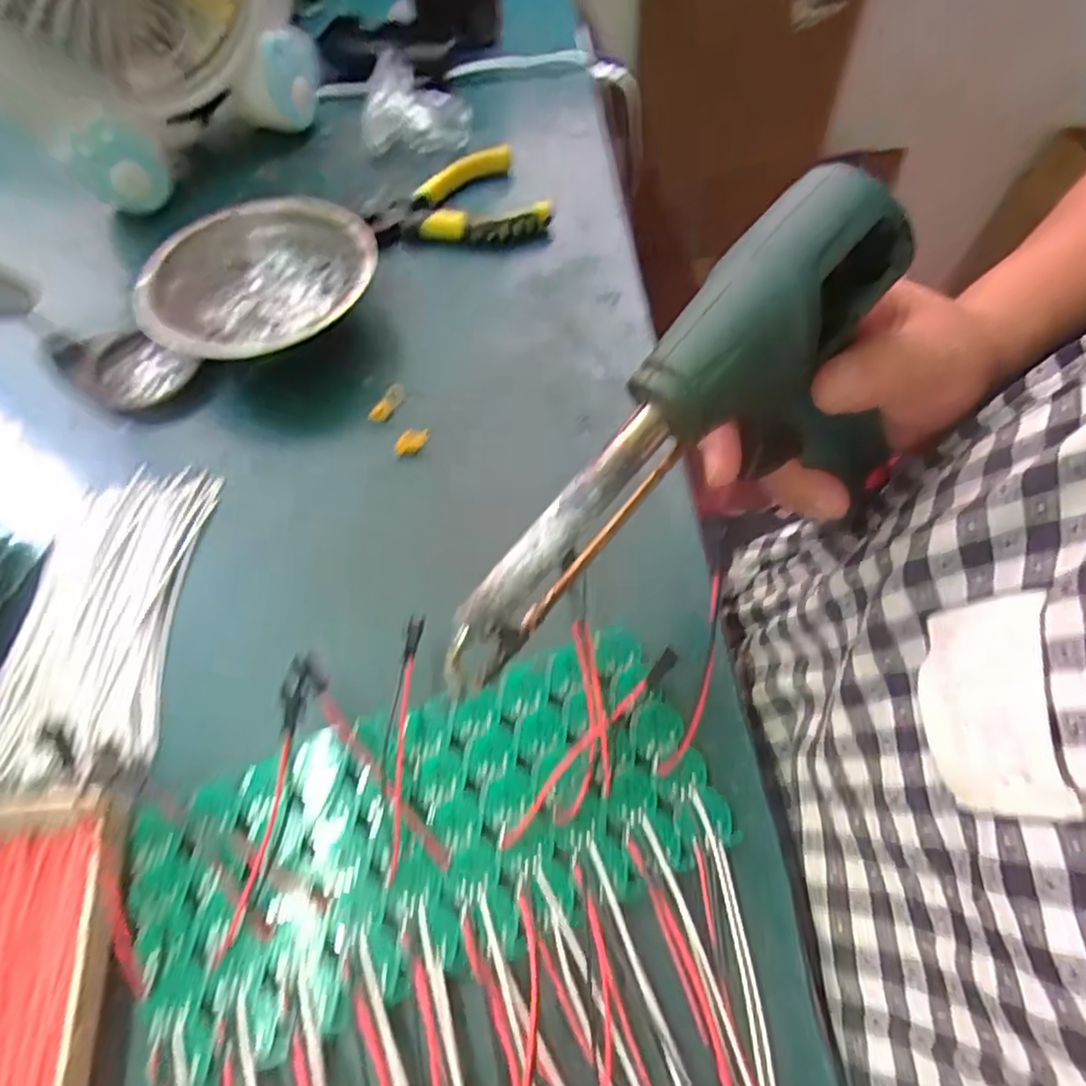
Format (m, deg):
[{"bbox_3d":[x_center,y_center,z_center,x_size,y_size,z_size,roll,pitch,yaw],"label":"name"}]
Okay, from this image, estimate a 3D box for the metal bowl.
[{"bbox_3d":[-0.159,-0.145,0.378,0.123,0.044,0.118,-1,60,1],"label":"metal bowl"}]

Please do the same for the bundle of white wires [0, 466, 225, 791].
[{"bbox_3d":[-0.205,0.033,0.306,0.072,0.021,0.156,-1,60,1],"label":"bundle of white wires"}]

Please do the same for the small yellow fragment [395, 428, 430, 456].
[{"bbox_3d":[-0.071,-0.055,0.350,0.020,0.006,0.010,-20,61,-10],"label":"small yellow fragment"}]

